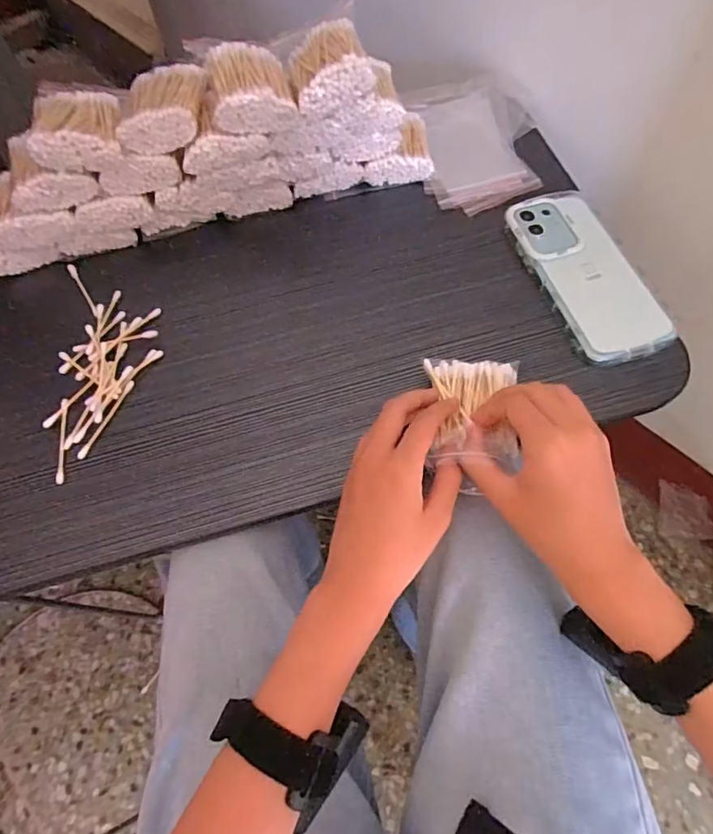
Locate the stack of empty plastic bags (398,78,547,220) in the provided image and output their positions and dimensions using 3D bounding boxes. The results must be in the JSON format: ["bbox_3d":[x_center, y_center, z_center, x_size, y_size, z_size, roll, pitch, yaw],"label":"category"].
[{"bbox_3d":[0.119,-0.279,0.508,0.118,0.015,0.184,-9,65,-1],"label":"stack of empty plastic bags"}]

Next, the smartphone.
[{"bbox_3d":[0.190,-0.123,0.421,0.080,0.009,0.172,-19,66,-6],"label":"smartphone"}]

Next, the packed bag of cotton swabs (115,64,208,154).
[{"bbox_3d":[-0.153,-0.249,0.406,0.062,0.025,0.075,-1,65,2],"label":"packed bag of cotton swabs"}]

